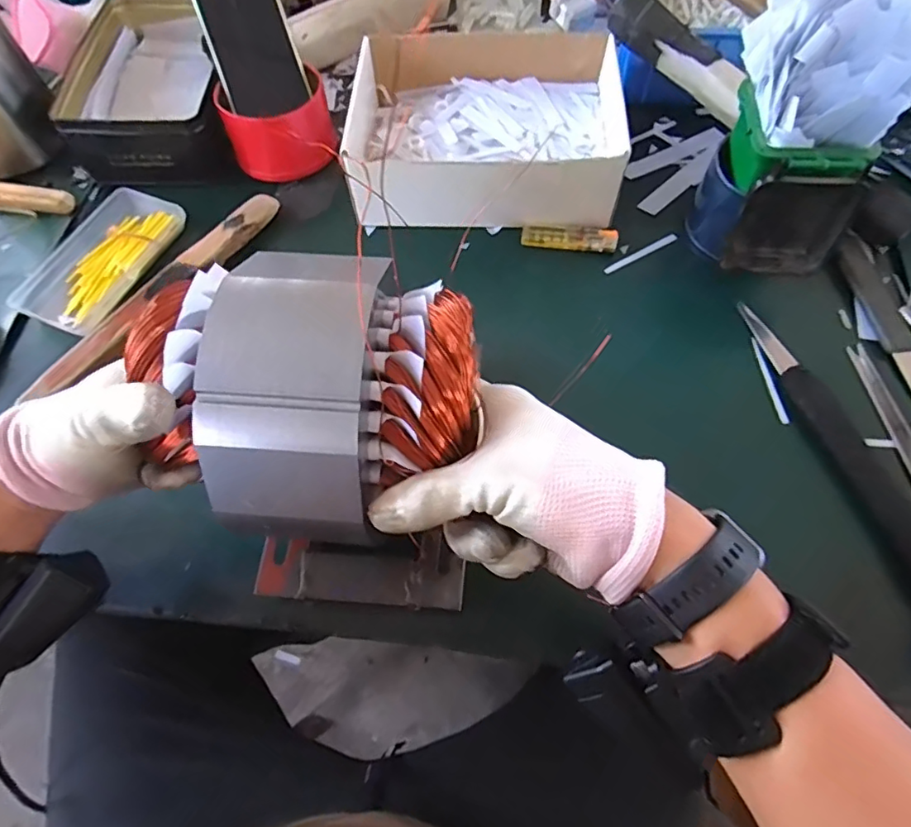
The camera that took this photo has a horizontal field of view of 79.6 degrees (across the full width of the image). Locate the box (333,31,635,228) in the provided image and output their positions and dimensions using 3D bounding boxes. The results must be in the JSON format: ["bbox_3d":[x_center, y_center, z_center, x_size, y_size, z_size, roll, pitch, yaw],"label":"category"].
[{"bbox_3d":[0.030,-0.268,0.520,0.238,0.079,0.188,-1,65,1],"label":"box"}]

